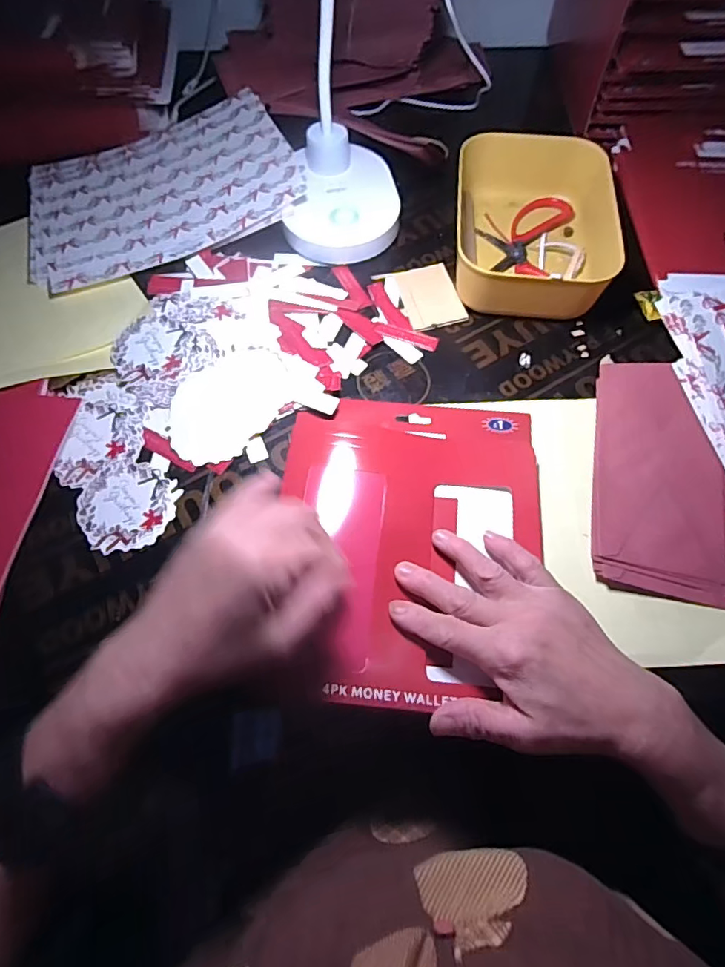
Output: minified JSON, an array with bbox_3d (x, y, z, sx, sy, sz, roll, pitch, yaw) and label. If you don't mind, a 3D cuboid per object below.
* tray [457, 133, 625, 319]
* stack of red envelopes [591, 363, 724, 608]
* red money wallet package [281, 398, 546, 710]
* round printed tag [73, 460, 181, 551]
[{"bbox_3d":[0.155,-0.246,0.479,0.137,0.057,0.211,6,64,2],"label":"tray"},{"bbox_3d":[0.222,-0.005,0.378,0.093,0.023,0.173,12,72,6],"label":"stack of red envelopes"},{"bbox_3d":[0.040,0.034,0.378,0.187,0.014,0.233,1,64,0],"label":"red money wallet package"},{"bbox_3d":[-0.178,0.016,0.385,0.069,0.004,0.068,0,64,0],"label":"round printed tag"}]

